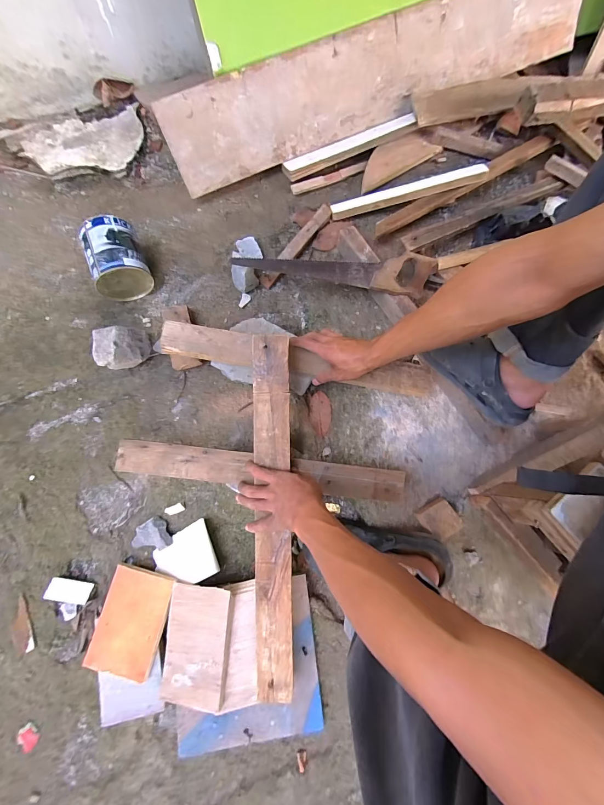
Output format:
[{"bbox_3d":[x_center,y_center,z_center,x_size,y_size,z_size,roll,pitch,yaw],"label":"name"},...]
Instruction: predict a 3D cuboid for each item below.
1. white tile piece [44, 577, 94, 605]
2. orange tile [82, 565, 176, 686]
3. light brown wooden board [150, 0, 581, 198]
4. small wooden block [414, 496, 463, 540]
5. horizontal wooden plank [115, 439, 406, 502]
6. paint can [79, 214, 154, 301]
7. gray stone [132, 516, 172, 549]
[{"bbox_3d":[-0.432,0.350,0.597,0.073,0.007,0.036,15,62,-9],"label":"white tile piece"},{"bbox_3d":[-0.304,0.389,0.574,0.115,0.011,0.163,14,77,2],"label":"orange tile"},{"bbox_3d":[0.192,-0.762,0.740,1.043,0.174,0.030,-25,50,-4],"label":"light brown wooden board"},{"bbox_3d":[0.268,0.229,0.631,0.067,0.046,0.062,-30,81,-7],"label":"small wooden block"},{"bbox_3d":[-0.068,0.120,0.568,0.499,0.020,0.056,7,79,-2],"label":"horizontal wooden plank"},{"bbox_3d":[-0.391,-0.302,0.686,0.114,0.112,0.124,-22,80,-5],"label":"paint can"},{"bbox_3d":[-0.291,0.260,0.620,0.070,0.020,0.060,-31,81,-7],"label":"gray stone"}]

